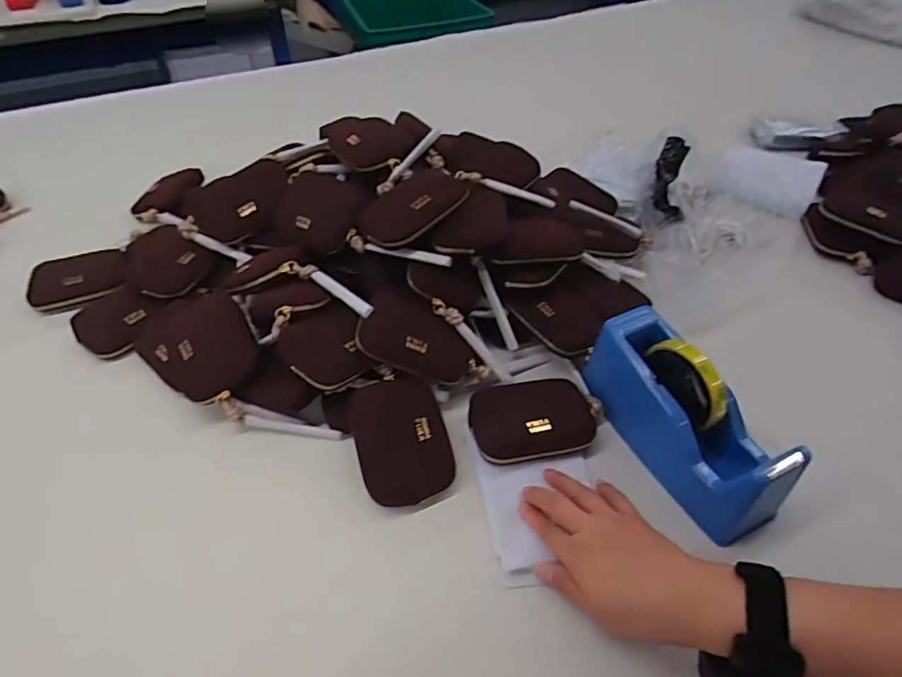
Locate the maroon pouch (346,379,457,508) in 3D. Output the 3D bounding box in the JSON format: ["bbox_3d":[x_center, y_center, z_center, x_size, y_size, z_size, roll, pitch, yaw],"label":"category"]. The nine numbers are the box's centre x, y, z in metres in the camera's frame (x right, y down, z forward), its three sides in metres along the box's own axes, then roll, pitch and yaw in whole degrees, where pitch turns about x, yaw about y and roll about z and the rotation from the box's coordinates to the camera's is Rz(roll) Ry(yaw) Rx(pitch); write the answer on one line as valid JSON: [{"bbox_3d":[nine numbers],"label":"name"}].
[{"bbox_3d":[-0.046,0.094,0.494,0.085,0.020,0.115,-14,70,-18],"label":"maroon pouch"}]

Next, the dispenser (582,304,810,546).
[{"bbox_3d":[0.211,0.066,0.476,0.070,0.098,0.206,-20,50,-16],"label":"dispenser"}]

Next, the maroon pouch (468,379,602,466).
[{"bbox_3d":[0.084,0.079,0.512,0.125,0.032,0.079,-8,47,-5],"label":"maroon pouch"}]

